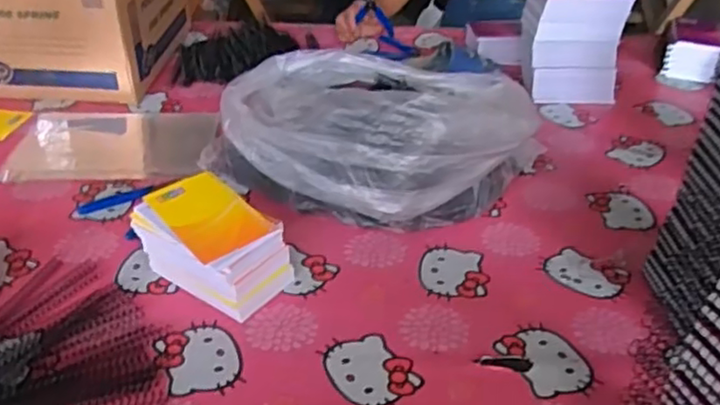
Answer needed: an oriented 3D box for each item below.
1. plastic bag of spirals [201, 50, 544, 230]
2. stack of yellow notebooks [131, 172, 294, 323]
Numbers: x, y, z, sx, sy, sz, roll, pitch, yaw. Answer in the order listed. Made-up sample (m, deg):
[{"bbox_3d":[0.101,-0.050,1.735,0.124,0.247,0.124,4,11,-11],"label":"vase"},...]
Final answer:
[{"bbox_3d":[0.019,-0.103,0.845,0.373,0.150,0.278,15,36,19],"label":"plastic bag of spirals"},{"bbox_3d":[-0.149,0.045,0.673,0.135,0.084,0.091,25,40,30],"label":"stack of yellow notebooks"}]

